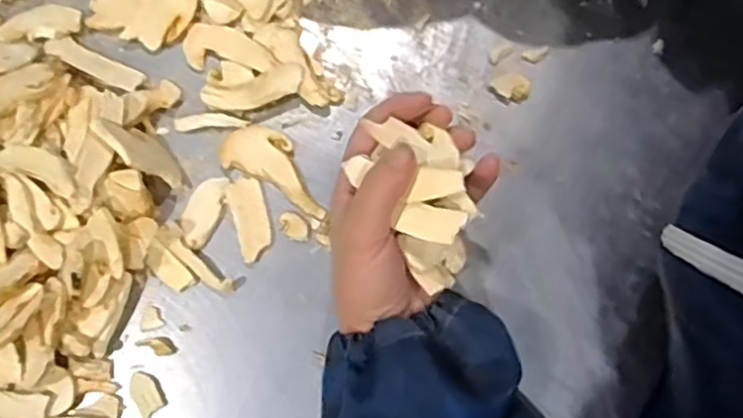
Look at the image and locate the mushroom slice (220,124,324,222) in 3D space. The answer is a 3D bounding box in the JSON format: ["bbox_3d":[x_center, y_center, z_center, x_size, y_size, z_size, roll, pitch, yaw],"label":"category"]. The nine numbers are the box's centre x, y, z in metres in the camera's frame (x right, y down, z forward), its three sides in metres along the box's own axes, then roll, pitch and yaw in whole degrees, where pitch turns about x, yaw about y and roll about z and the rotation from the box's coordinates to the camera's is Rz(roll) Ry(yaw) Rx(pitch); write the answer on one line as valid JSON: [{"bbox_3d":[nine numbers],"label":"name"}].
[{"bbox_3d":[-0.055,-0.027,0.410,0.073,0.004,0.033,29,80,5],"label":"mushroom slice"}]

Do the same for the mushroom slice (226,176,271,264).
[{"bbox_3d":[-0.071,0.005,0.401,0.020,0.004,0.048,-18,79,-4],"label":"mushroom slice"}]

